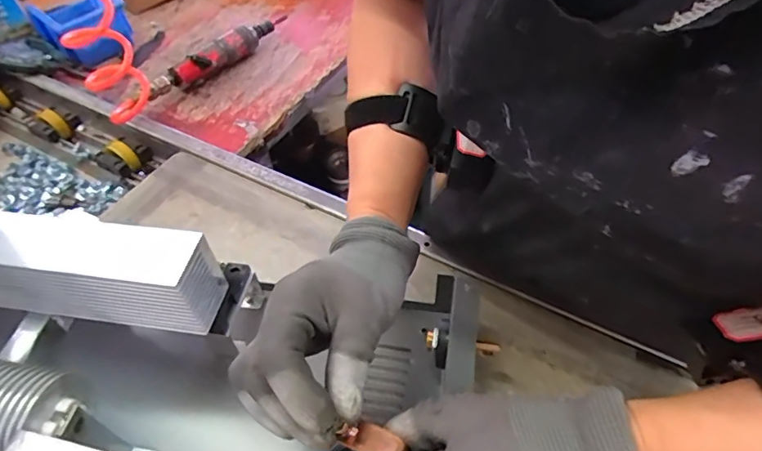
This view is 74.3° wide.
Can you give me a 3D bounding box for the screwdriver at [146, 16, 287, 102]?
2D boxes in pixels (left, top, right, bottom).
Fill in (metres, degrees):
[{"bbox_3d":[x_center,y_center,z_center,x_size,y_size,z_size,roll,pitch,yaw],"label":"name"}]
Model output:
[{"bbox_3d":[-0.239,-0.261,0.757,0.038,0.042,0.268,26,56,23],"label":"screwdriver"}]

